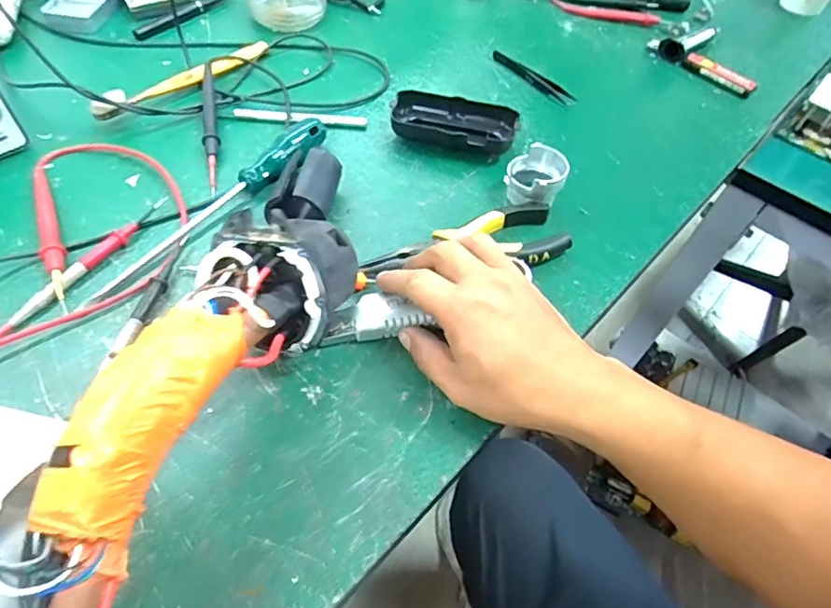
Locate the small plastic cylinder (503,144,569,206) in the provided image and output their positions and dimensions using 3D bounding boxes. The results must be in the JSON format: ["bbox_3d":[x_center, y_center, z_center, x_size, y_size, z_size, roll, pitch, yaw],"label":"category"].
[{"bbox_3d":[0.093,-0.098,0.423,0.045,0.036,0.044,19,54,9],"label":"small plastic cylinder"}]

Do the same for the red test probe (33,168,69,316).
[{"bbox_3d":[-0.255,-0.050,0.374,0.012,0.017,0.156,-22,58,-20],"label":"red test probe"}]

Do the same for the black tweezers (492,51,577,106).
[{"bbox_3d":[0.119,-0.229,0.544,0.017,0.007,0.111,-30,61,-24],"label":"black tweezers"}]

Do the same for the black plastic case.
[{"bbox_3d":[0.034,-0.159,0.473,0.108,0.024,0.045,9,53,2],"label":"black plastic case"}]

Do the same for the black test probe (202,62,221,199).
[{"bbox_3d":[-0.174,-0.155,0.456,0.012,0.018,0.156,-9,55,-12],"label":"black test probe"}]

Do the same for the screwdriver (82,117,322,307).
[{"bbox_3d":[-0.146,-0.076,0.394,0.020,0.024,0.219,34,58,19],"label":"screwdriver"}]

